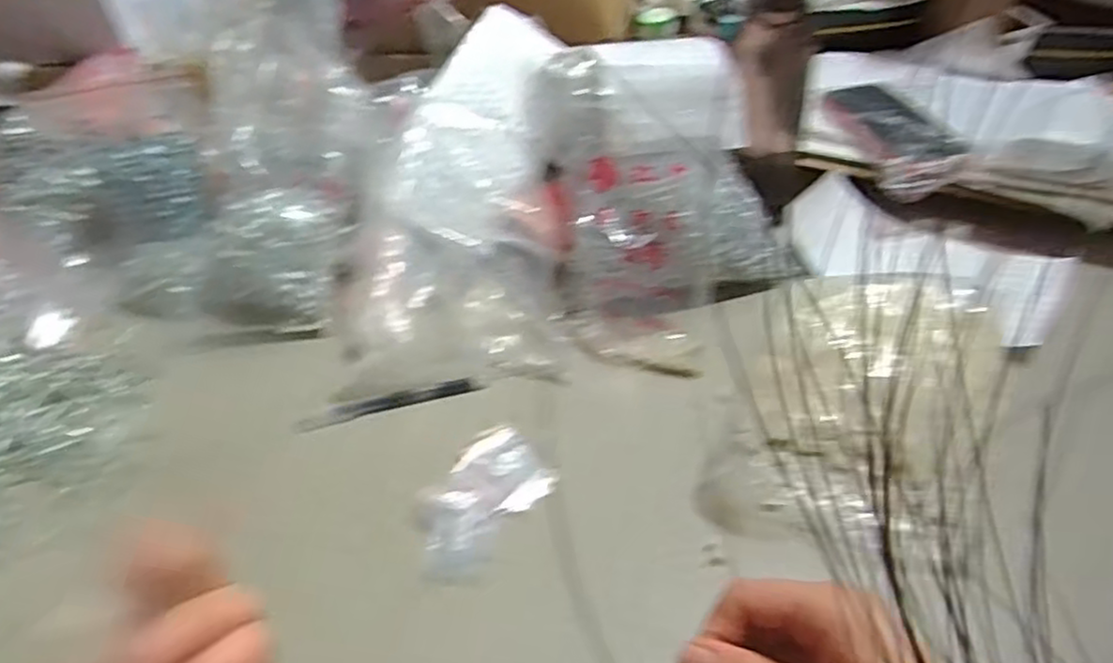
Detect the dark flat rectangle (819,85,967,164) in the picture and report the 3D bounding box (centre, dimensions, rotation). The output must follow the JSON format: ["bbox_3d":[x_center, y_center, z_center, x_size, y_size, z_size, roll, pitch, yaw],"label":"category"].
[{"bbox_3d":[0.321,-0.204,0.703,0.086,0.014,0.160,-12,41,-7],"label":"dark flat rectangle"}]

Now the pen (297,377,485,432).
[{"bbox_3d":[-0.128,0.054,0.553,0.138,0.008,0.015,-12,41,-6],"label":"pen"}]

